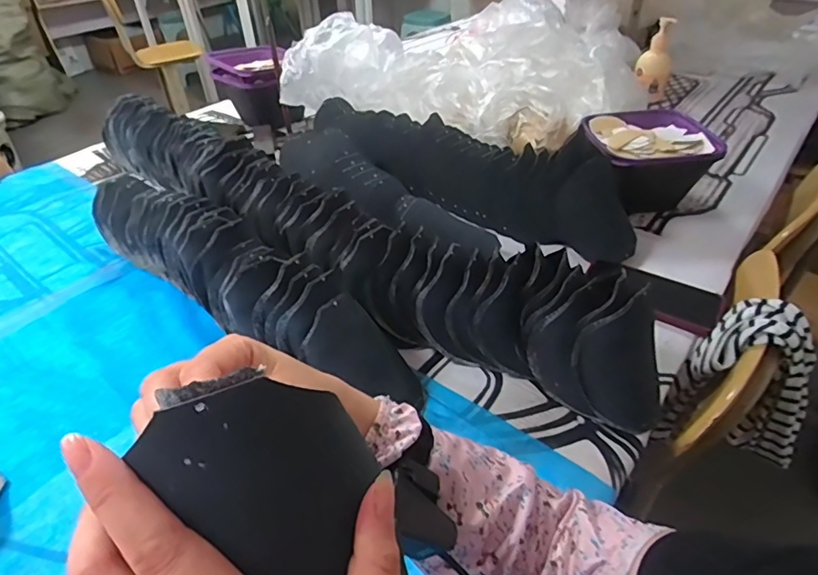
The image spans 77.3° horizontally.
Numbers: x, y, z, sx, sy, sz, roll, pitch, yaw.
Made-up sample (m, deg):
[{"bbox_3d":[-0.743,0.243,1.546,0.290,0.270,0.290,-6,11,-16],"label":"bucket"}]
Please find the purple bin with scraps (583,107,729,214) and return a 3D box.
[{"bbox_3d":[0.366,-0.200,0.822,0.164,0.114,0.175,-4,40,1],"label":"purple bin with scraps"}]

